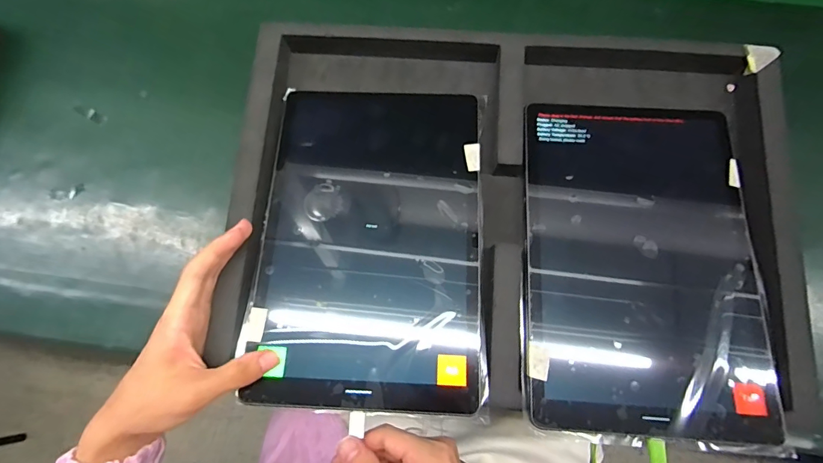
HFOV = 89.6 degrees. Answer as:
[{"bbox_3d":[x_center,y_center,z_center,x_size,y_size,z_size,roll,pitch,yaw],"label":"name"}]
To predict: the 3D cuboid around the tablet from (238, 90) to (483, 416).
[{"bbox_3d":[-0.031,0.001,0.322,0.168,0.010,0.252,2,73,2],"label":"tablet"}]

